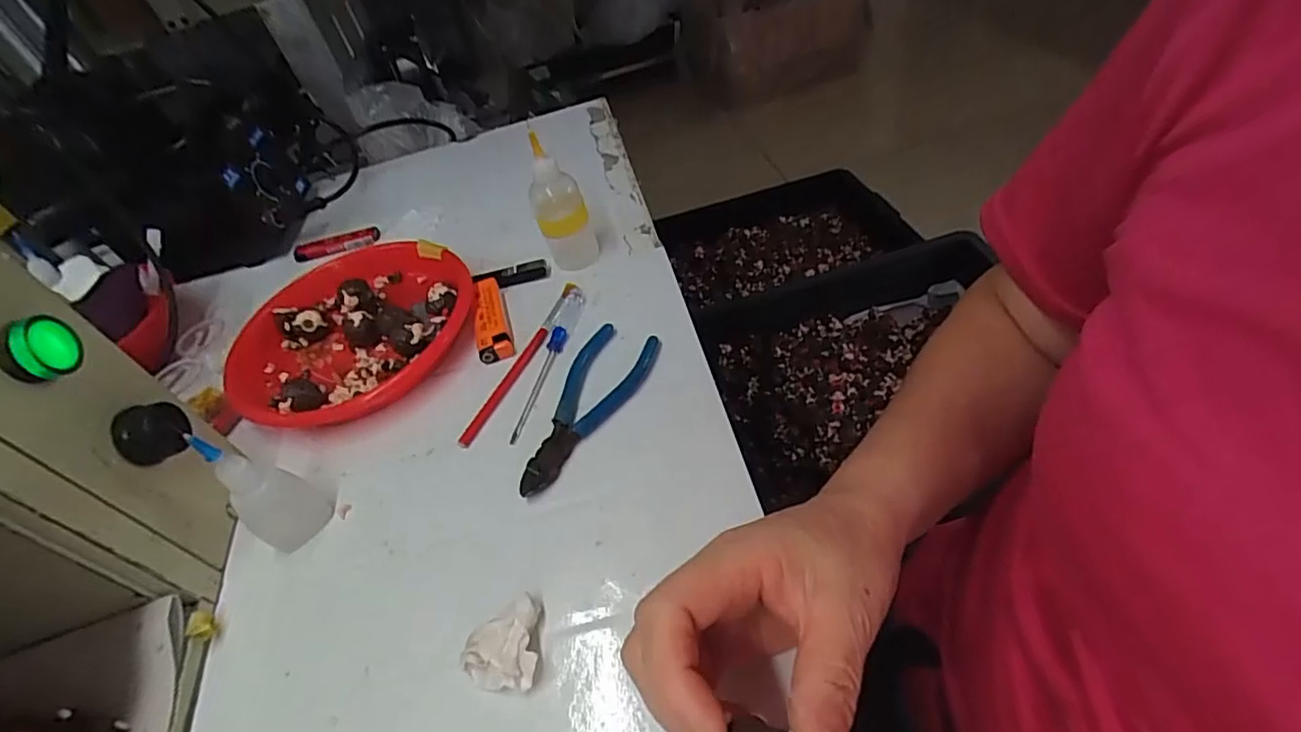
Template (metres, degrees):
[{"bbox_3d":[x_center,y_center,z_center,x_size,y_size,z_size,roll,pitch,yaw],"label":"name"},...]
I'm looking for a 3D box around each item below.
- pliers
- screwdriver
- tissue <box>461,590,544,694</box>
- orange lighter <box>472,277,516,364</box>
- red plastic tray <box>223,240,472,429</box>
[{"bbox_3d":[-0.043,0.023,0.375,0.044,0.017,0.123,19,56,30],"label":"pliers"},{"bbox_3d":[-0.070,-0.007,0.410,0.012,0.015,0.126,4,49,19],"label":"screwdriver"},{"bbox_3d":[-0.068,0.128,0.285,0.034,0.013,0.039,-11,46,5],"label":"tissue"},{"bbox_3d":[-0.116,-0.034,0.448,0.024,0.019,0.077,-16,45,-8],"label":"orange lighter"},{"bbox_3d":[-0.217,-0.028,0.455,0.173,0.034,0.156,-29,47,-12],"label":"red plastic tray"}]

